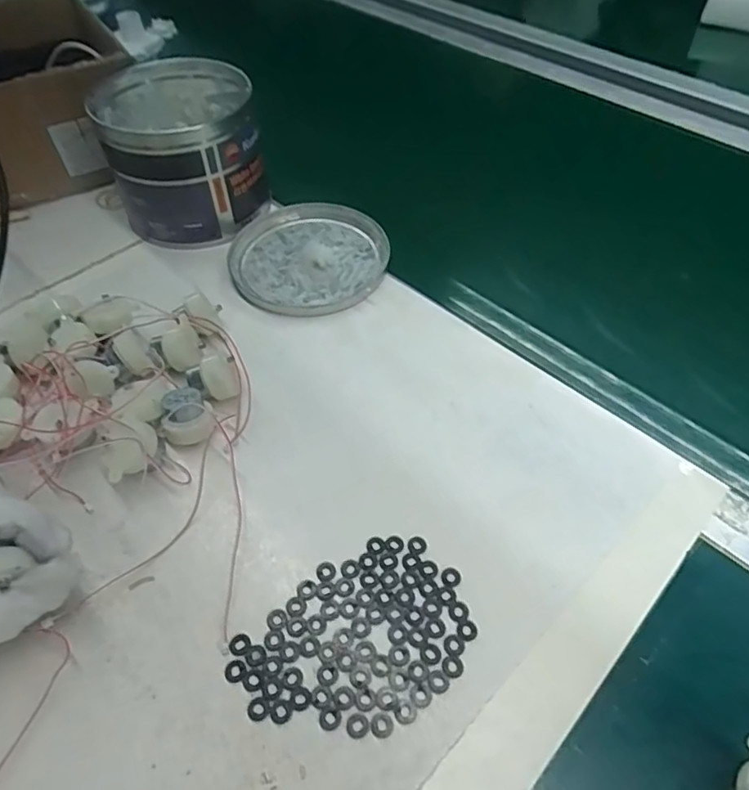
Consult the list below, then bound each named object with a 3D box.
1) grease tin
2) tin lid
[{"bbox_3d":[-0.165,-0.211,0.505,0.120,0.112,0.138,-16,52,-13],"label":"grease tin"},{"bbox_3d":[-0.054,-0.116,0.485,0.128,0.017,0.132,0,50,0],"label":"tin lid"}]

